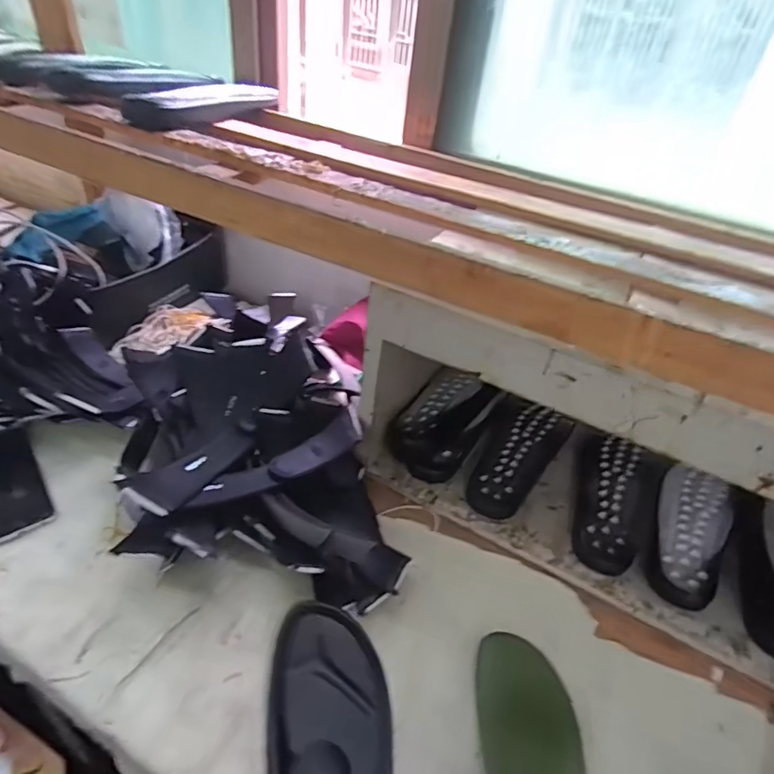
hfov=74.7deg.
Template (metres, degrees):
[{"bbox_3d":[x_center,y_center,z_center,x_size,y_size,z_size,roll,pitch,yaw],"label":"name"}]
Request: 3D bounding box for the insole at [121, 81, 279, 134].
[{"bbox_3d":[-0.214,-0.363,0.636,0.071,0.031,0.224,21,40,16],"label":"insole"}]

